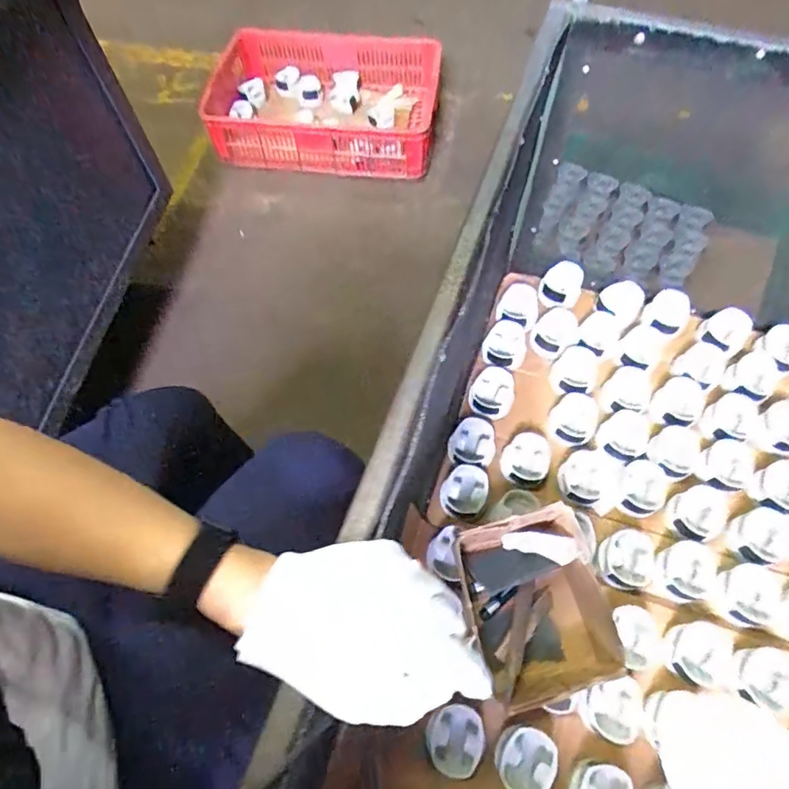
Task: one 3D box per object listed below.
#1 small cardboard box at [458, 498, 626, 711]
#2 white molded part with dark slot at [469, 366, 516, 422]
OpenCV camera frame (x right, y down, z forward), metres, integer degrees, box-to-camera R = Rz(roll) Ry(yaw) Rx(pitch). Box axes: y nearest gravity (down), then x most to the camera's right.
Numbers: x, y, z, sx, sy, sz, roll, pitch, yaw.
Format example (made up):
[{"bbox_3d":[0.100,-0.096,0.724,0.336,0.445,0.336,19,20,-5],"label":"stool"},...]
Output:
[{"bbox_3d":[0.178,0.269,0.675,0.158,0.089,0.207,-14,64,-6],"label":"small cardboard box"},{"bbox_3d":[0.167,-0.002,0.892,0.075,0.054,0.082,20,65,11],"label":"white molded part with dark slot"}]

